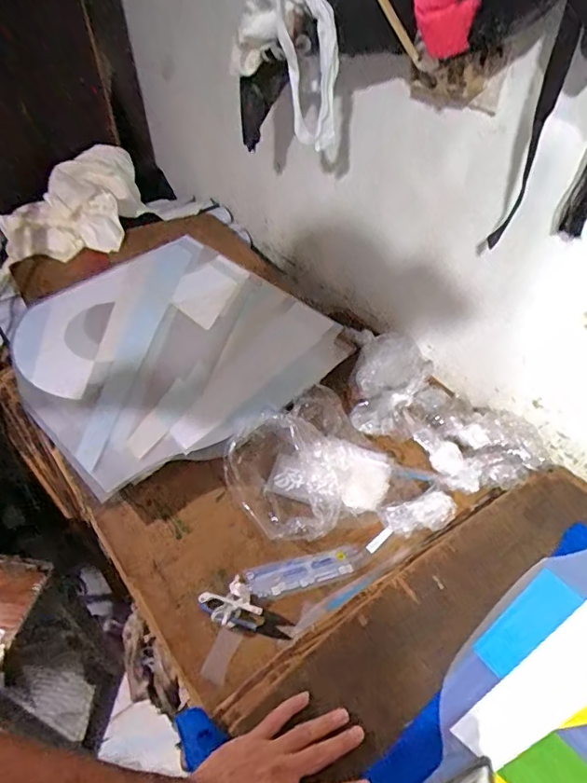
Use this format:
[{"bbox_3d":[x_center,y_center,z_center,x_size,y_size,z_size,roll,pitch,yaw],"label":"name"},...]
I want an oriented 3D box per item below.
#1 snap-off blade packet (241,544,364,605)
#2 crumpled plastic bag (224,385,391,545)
[{"bbox_3d":[0.017,0.237,0.690,0.156,0.010,0.046,-14,46,-12],"label":"snap-off blade packet"},{"bbox_3d":[0.025,0.089,0.737,0.218,0.106,0.188,-34,54,-29],"label":"crumpled plastic bag"}]

